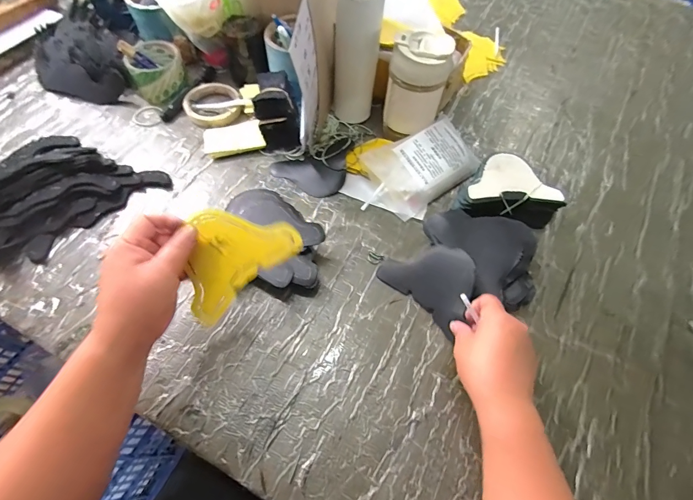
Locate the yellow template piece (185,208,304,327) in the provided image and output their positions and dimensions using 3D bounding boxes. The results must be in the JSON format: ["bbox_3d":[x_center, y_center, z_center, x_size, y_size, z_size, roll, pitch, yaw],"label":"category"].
[{"bbox_3d":[-0.121,0.005,0.349,0.134,0.007,0.088,-40,102,7],"label":"yellow template piece"}]

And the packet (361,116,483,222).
[{"bbox_3d":[0.114,-0.125,0.527,0.172,0.054,0.111,-28,65,-17],"label":"packet"}]

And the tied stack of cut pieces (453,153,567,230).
[{"bbox_3d":[0.230,-0.088,0.506,0.141,0.046,0.093,7,60,2],"label":"tied stack of cut pieces"}]

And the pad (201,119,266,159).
[{"bbox_3d":[-0.182,-0.181,0.567,0.093,0.019,0.057,-10,61,-8],"label":"pad"}]

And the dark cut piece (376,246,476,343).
[{"bbox_3d":[0.108,0.033,0.436,0.118,0.009,0.088,41,101,26],"label":"dark cut piece"}]

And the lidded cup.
[{"bbox_3d":[0.097,-0.229,0.514,0.075,0.142,0.073,1,60,-2],"label":"lidded cup"}]

